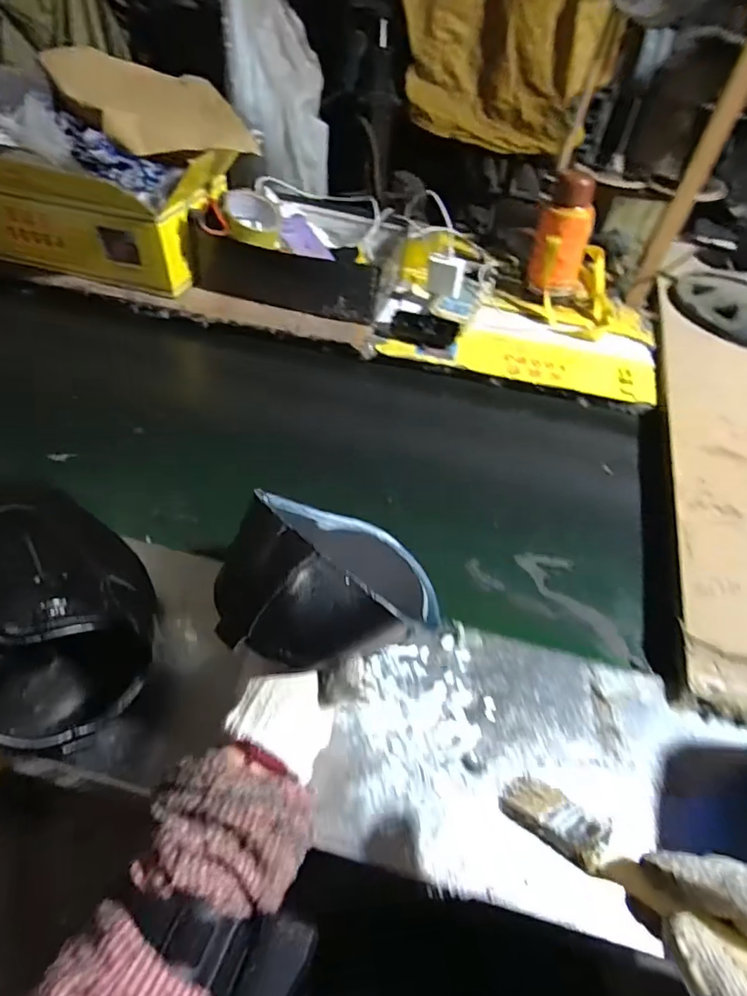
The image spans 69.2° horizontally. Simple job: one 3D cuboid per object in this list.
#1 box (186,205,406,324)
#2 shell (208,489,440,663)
[{"bbox_3d":[-0.126,-0.424,0.958,0.330,0.102,0.212,13,48,6],"label":"box"},{"bbox_3d":[-0.033,0.061,0.476,0.165,0.074,0.237,26,13,15],"label":"shell"}]

